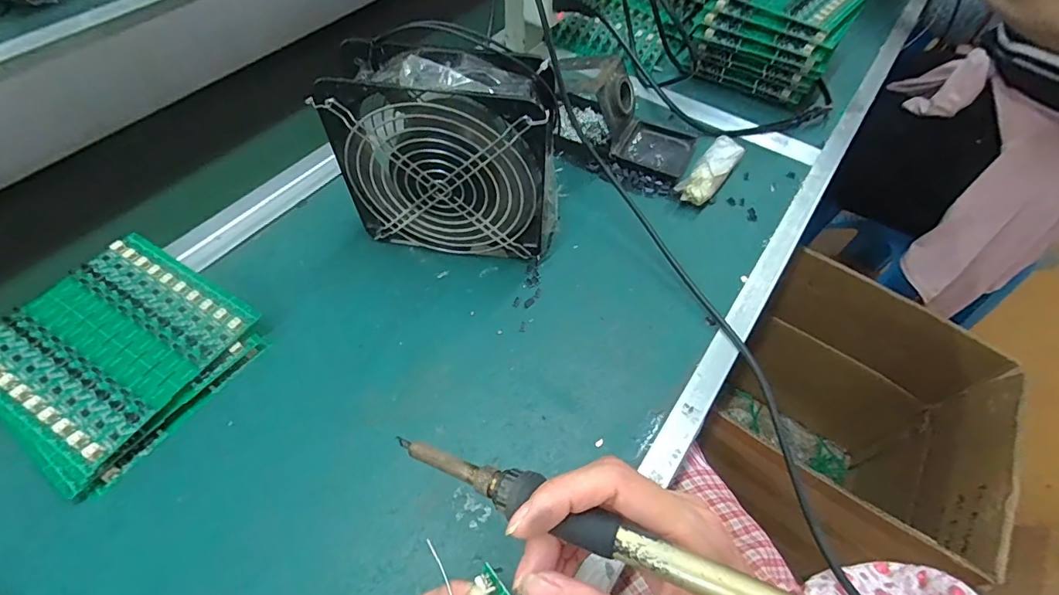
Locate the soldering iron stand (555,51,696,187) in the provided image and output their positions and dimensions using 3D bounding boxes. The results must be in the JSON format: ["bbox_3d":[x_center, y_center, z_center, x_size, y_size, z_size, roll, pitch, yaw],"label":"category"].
[{"bbox_3d":[0.087,-0.176,0.456,0.145,0.071,0.075,21,59,12],"label":"soldering iron stand"}]

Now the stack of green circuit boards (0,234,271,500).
[{"bbox_3d":[-0.288,0.035,0.335,0.142,0.029,0.139,30,61,17],"label":"stack of green circuit boards"}]

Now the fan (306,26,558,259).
[{"bbox_3d":[-0.058,-0.101,0.357,0.152,0.154,0.057,8,57,4],"label":"fan"}]

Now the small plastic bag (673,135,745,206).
[{"bbox_3d":[0.171,-0.119,0.451,0.031,0.021,0.085,36,63,20],"label":"small plastic bag"}]

